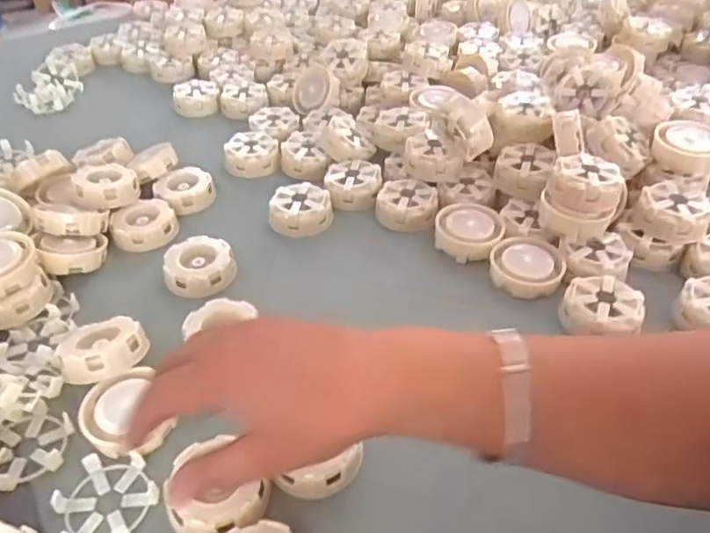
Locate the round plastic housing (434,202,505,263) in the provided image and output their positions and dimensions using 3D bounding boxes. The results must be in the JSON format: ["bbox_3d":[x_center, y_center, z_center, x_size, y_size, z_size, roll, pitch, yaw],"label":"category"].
[{"bbox_3d":[0.108,-0.035,0.548,0.062,0.026,0.062,0,41,0],"label":"round plastic housing"}]

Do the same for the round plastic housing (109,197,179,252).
[{"bbox_3d":[-0.207,-0.041,0.561,0.057,0.029,0.057,0,41,0],"label":"round plastic housing"}]

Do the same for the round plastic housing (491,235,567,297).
[{"bbox_3d":[0.153,0.001,0.513,0.061,0.020,0.061,0,41,0],"label":"round plastic housing"}]

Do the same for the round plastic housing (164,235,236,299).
[{"bbox_3d":[-0.139,-0.001,0.521,0.060,0.025,0.060,0,41,0],"label":"round plastic housing"}]

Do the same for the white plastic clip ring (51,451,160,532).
[{"bbox_3d":[-0.156,0.146,0.364,0.057,0.014,0.061,0,41,0],"label":"white plastic clip ring"}]

